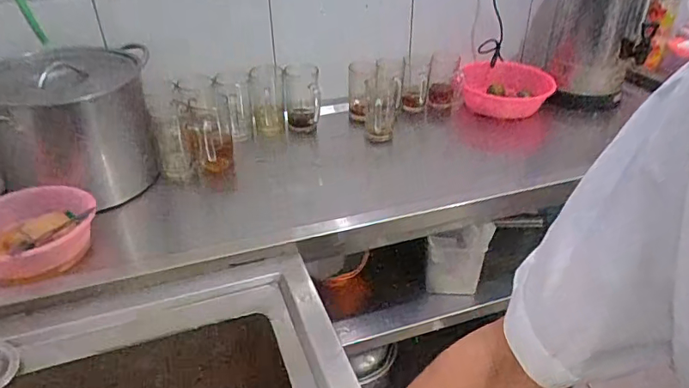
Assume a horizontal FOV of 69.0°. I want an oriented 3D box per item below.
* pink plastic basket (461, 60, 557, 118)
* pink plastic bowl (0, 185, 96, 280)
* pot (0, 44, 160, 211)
[{"bbox_3d":[0.464,-0.302,1.438,0.235,0.104,0.179,18,38,25],"label":"pink plastic basket"},{"bbox_3d":[-0.543,0.069,0.878,0.194,0.081,0.206,0,34,0],"label":"pink plastic bowl"},{"bbox_3d":[-0.533,-0.124,0.991,0.315,0.256,0.303,0,34,0],"label":"pot"}]

